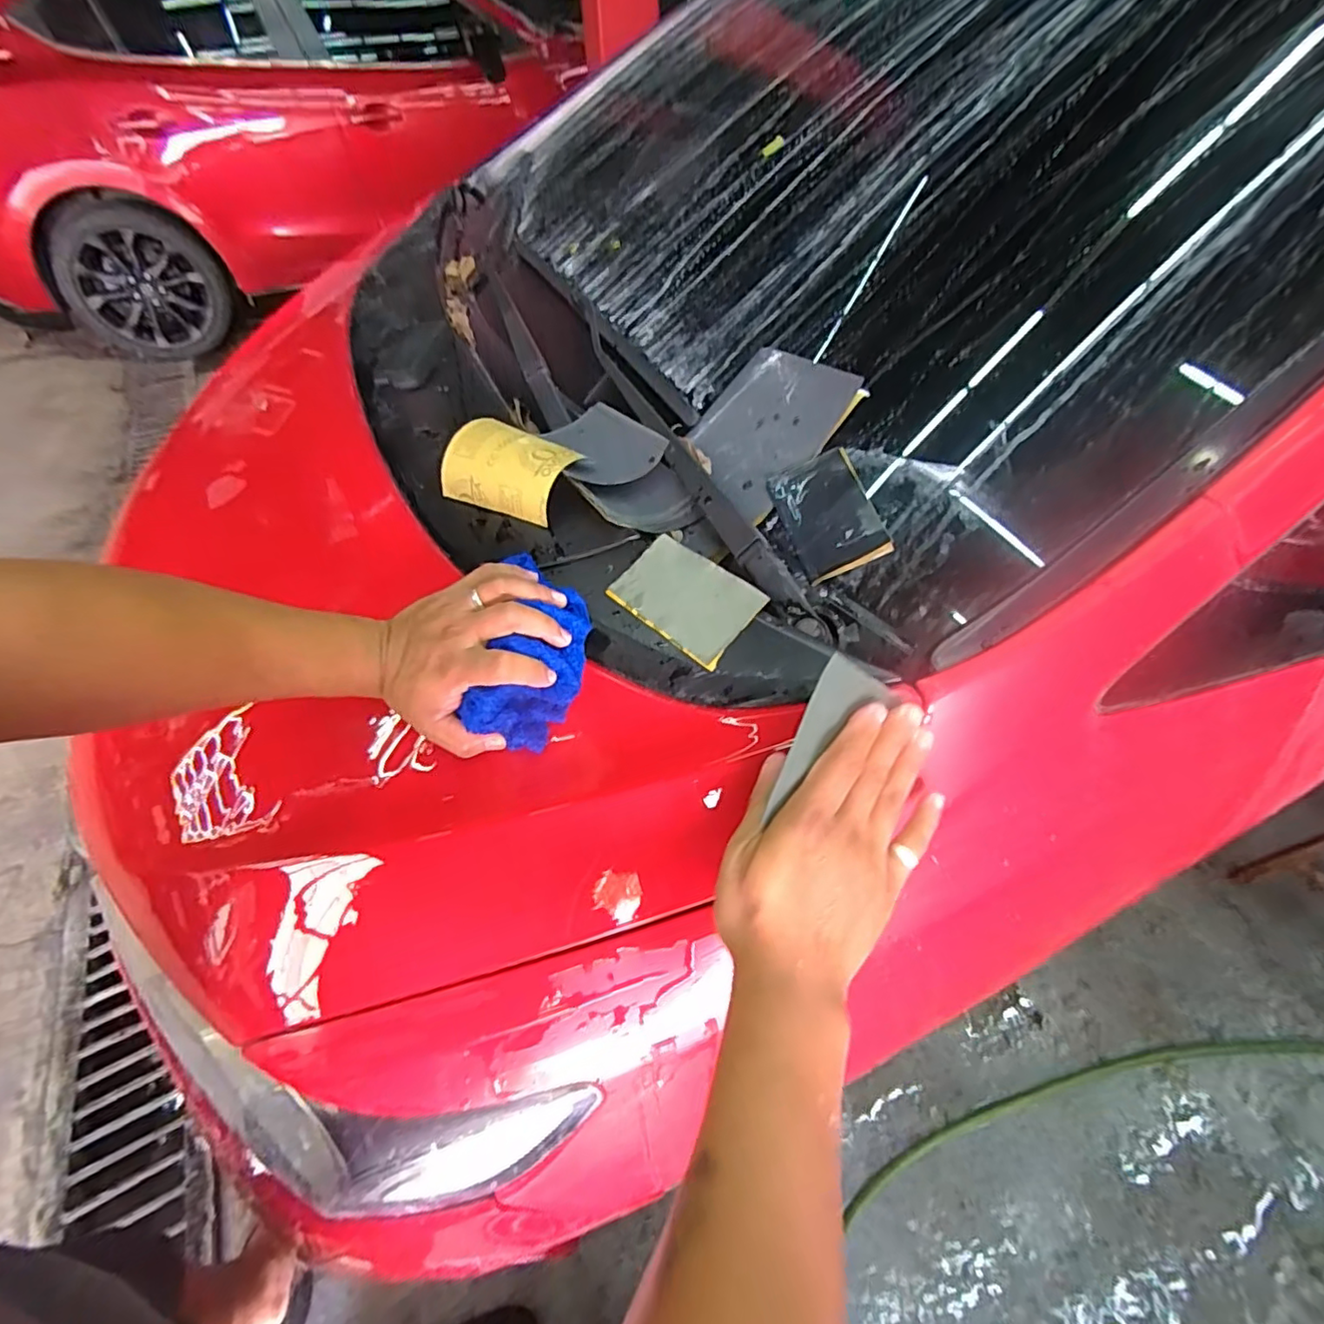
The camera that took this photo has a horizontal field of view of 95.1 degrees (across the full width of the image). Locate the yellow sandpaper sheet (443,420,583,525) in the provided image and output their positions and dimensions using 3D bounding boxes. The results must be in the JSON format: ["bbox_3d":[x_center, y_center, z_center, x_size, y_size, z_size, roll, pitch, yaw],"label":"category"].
[{"bbox_3d":[-0.149,-0.186,0.576,0.136,0.021,0.084,22,85,26],"label":"yellow sandpaper sheet"}]

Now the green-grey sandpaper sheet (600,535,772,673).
[{"bbox_3d":[0.018,-0.052,0.471,0.115,0.004,0.068,38,82,32],"label":"green-grey sandpaper sheet"}]

